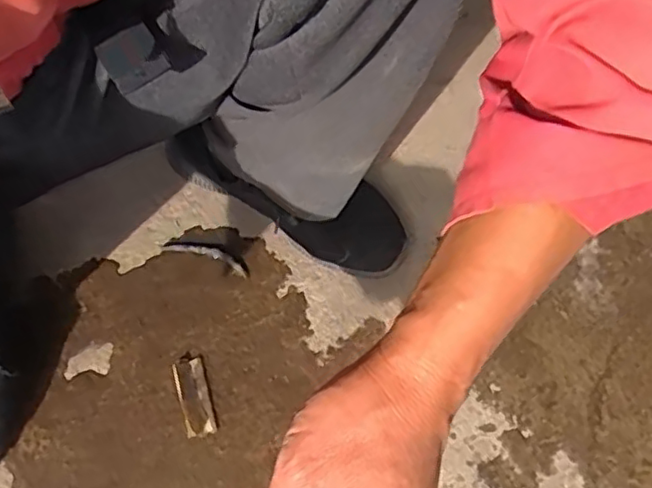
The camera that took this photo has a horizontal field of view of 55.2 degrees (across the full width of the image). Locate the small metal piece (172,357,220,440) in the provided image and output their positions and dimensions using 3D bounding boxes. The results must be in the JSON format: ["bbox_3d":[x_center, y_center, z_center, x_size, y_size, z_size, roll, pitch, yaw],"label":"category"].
[{"bbox_3d":[-0.124,0.143,0.585,0.028,0.009,0.072,-15,66,-11],"label":"small metal piece"}]

